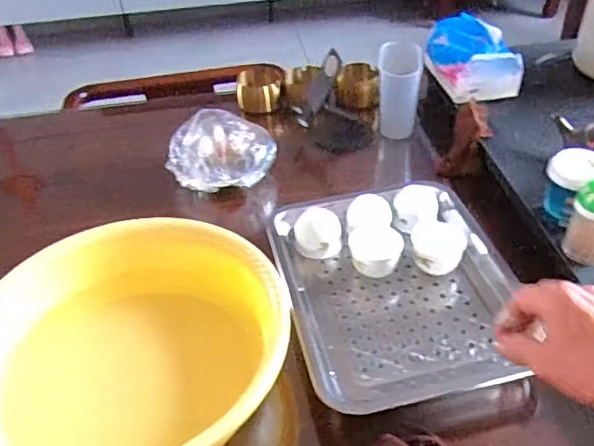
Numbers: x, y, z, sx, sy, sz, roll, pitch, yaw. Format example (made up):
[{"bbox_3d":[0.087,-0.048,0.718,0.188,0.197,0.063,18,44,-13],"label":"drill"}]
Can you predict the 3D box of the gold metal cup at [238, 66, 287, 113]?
[{"bbox_3d":[-0.062,-0.229,1.000,0.080,0.052,0.063,-5,41,-1],"label":"gold metal cup"}]

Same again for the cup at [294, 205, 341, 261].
[{"bbox_3d":[0.025,0.008,0.674,0.052,0.044,0.049,-2,41,2],"label":"cup"}]

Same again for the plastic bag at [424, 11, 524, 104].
[{"bbox_3d":[0.269,-0.261,0.898,0.110,0.084,0.141,-10,41,-7],"label":"plastic bag"}]

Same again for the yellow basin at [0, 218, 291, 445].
[{"bbox_3d":[-0.150,0.127,0.551,0.265,0.114,0.285,-2,41,2],"label":"yellow basin"}]

